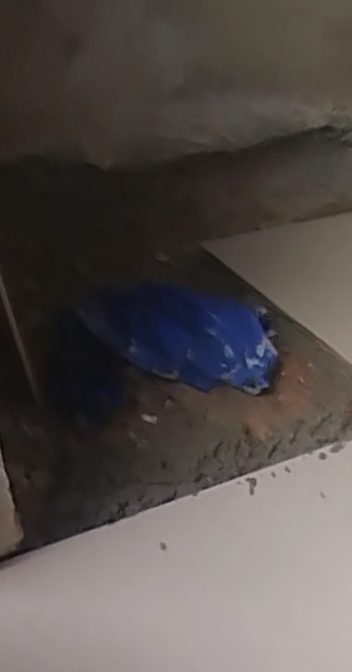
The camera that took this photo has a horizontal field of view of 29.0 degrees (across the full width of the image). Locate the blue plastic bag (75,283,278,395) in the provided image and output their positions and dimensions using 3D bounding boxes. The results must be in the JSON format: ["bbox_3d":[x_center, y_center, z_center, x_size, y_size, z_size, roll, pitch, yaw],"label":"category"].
[{"bbox_3d":[0.007,-0.001,0.984,0.277,0.104,0.144,7,32,11],"label":"blue plastic bag"}]

